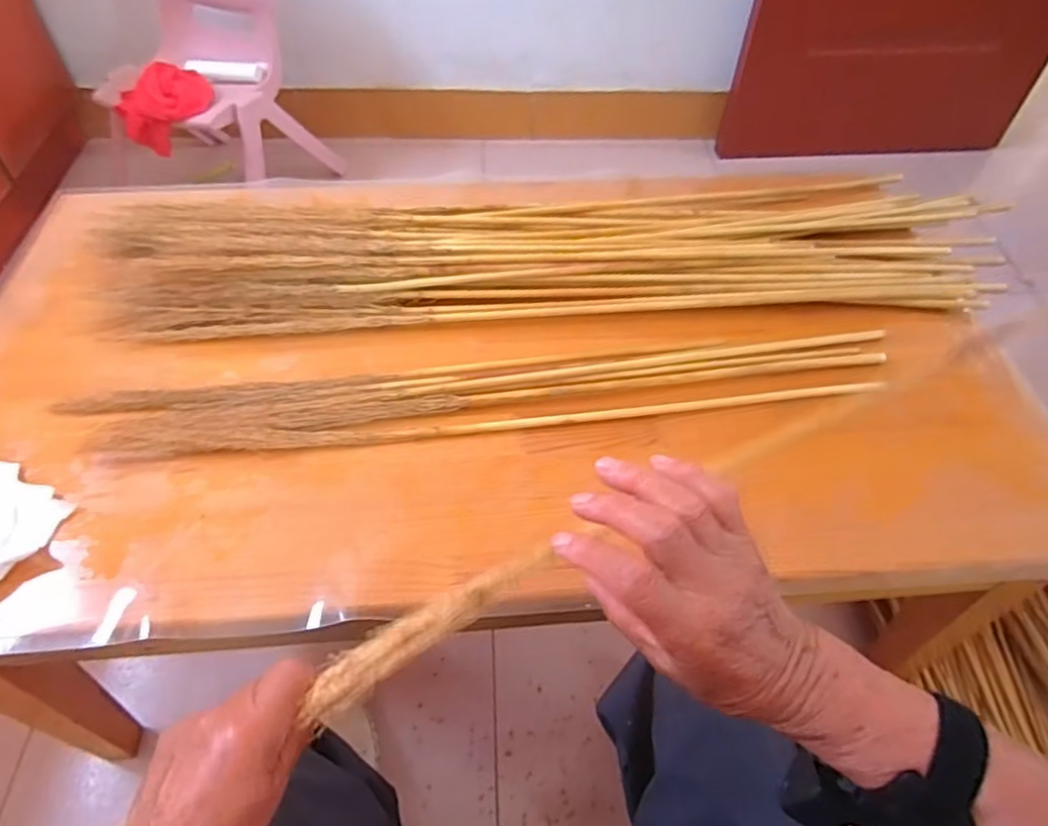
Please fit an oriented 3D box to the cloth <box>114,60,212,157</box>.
[{"bbox_3d":[-0.660,-0.567,1.242,0.168,0.108,0.132,-18,54,-15],"label":"cloth"}]

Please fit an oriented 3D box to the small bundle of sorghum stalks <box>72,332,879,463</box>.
[{"bbox_3d":[-0.024,-0.020,0.658,0.761,0.020,0.084,-5,52,-5],"label":"small bundle of sorghum stalks"}]

